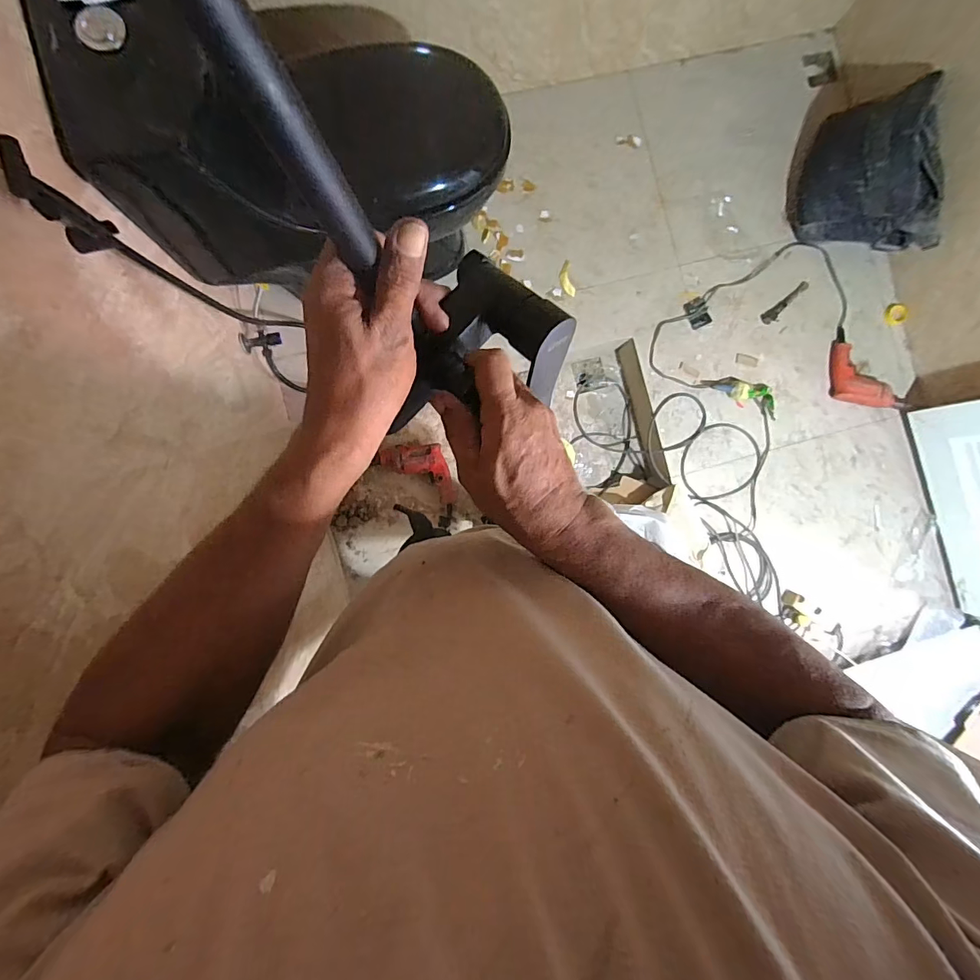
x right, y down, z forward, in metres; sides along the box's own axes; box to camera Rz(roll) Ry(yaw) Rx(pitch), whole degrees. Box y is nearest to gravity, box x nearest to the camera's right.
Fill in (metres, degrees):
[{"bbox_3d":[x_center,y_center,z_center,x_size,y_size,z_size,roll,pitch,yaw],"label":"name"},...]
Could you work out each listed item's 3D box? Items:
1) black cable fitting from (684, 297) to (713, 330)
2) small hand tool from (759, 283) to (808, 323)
[{"bbox_3d":[0.613,-0.519,1.341,0.069,0.009,0.083,-21,90,-3],"label":"black cable fitting"},{"bbox_3d":[0.878,-0.551,1.353,0.172,0.014,0.042,-39,91,-3],"label":"small hand tool"}]

